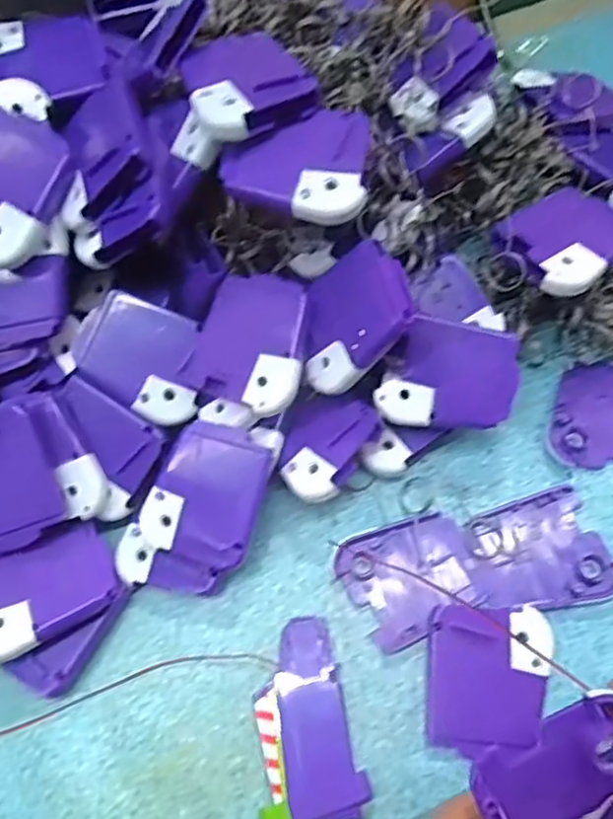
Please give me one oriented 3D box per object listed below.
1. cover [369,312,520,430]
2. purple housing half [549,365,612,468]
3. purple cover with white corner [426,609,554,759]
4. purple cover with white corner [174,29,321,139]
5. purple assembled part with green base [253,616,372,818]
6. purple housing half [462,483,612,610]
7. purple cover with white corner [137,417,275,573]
[{"bbox_3d":[0.068,-0.015,0.298,0.060,0.006,0.049,13,97,6],"label":"cover"},{"bbox_3d":[0.153,0.004,0.323,0.050,0.014,0.057,14,68,9],"label":"purple housing half"},{"bbox_3d":[0.079,0.116,0.273,0.052,0.011,0.057,3,67,4],"label":"purple cover with white corner"},{"bbox_3d":[-0.025,-0.137,0.270,0.051,0.013,0.047,-23,66,-6],"label":"purple cover with white corner"},{"bbox_3d":[0.000,0.137,0.269,0.040,0.011,0.089,-11,66,-2],"label":"purple assembled part with green base"},{"bbox_3d":[0.107,0.067,0.294,0.062,0.007,0.051,-16,67,-4],"label":"purple housing half"},{"bbox_3d":[-0.045,0.038,0.288,0.050,0.006,0.061,15,82,14],"label":"purple cover with white corner"}]

